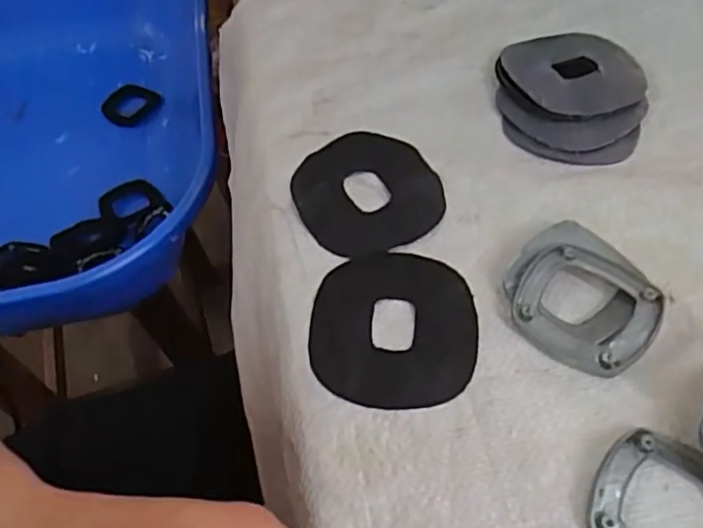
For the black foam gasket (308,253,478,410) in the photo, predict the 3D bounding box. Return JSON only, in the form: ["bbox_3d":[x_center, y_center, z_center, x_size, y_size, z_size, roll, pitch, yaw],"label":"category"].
[{"bbox_3d":[0.020,0.029,0.307,0.076,0.005,0.080,0,54,4],"label":"black foam gasket"}]

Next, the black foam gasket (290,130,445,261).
[{"bbox_3d":[0.008,-0.040,0.356,0.077,0.006,0.080,-2,54,3],"label":"black foam gasket"}]

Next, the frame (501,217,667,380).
[{"bbox_3d":[0.109,0.016,0.306,0.065,0.013,0.068,-40,61,-23],"label":"frame"}]

